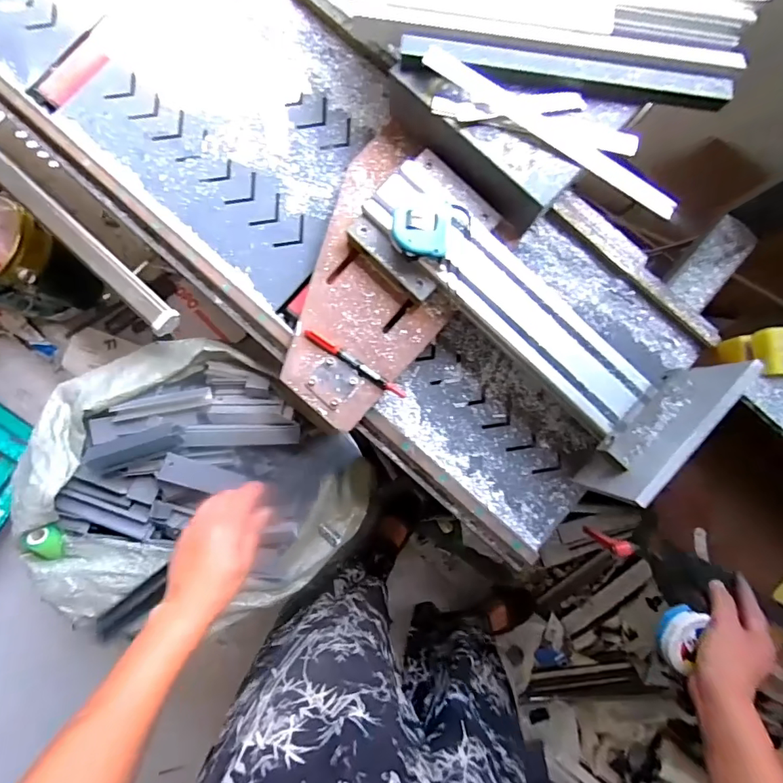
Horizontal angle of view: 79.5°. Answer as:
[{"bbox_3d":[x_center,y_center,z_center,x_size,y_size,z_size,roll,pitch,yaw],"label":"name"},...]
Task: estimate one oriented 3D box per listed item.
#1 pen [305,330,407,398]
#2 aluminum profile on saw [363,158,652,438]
[{"bbox_3d":[-0.043,-0.031,0.559,0.136,0.018,0.014,33,86,0],"label":"pen"},{"bbox_3d":[0.130,-0.108,0.527,0.371,0.026,0.083,44,88,2],"label":"aluminum profile on saw"}]

